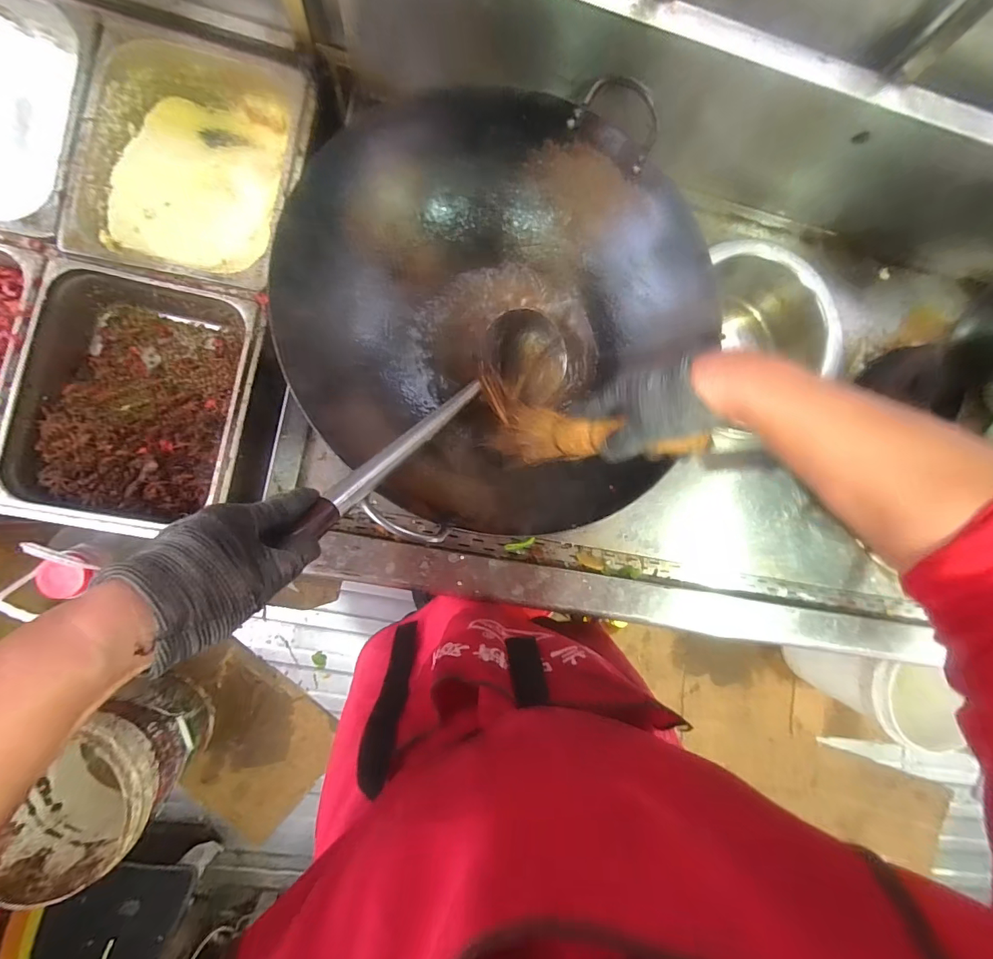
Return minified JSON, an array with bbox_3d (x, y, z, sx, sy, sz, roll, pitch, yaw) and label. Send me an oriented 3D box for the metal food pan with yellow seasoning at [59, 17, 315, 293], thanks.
[{"bbox_3d":[-0.414,-0.429,0.659,0.265,0.108,0.331,9,85,-9],"label":"metal food pan with yellow seasoning"}]

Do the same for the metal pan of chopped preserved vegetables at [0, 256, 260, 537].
[{"bbox_3d":[-0.472,-0.094,0.630,0.273,0.095,0.324,11,85,-8],"label":"metal pan of chopped preserved vegetables"}]

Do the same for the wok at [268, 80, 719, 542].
[{"bbox_3d":[0.004,-0.186,0.542,0.445,0.150,0.459,1,87,-9],"label":"wok"}]

